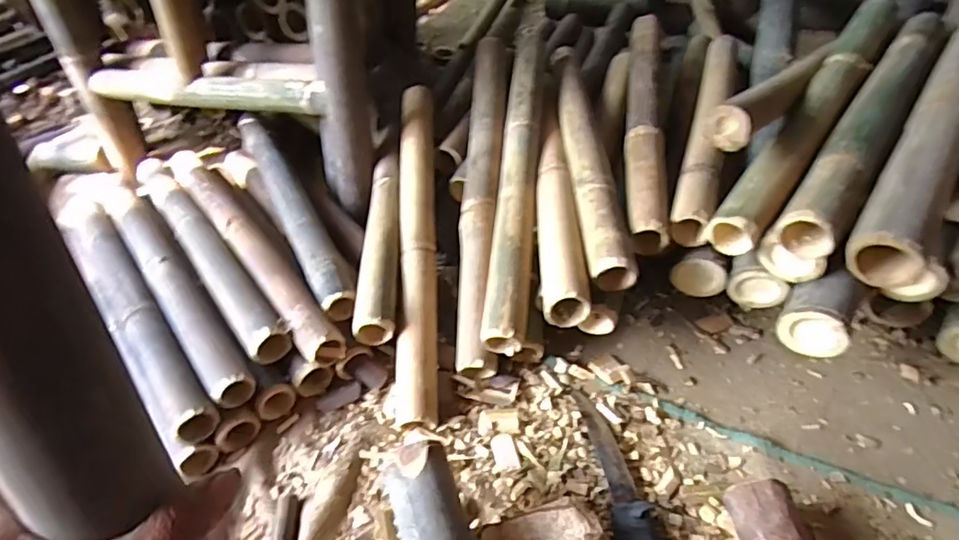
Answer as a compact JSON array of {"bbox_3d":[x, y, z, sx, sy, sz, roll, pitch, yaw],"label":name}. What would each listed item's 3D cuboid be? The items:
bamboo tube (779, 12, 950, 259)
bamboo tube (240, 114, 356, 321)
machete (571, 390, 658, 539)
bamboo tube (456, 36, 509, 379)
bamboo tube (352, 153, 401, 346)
[{"bbox_3d":[0.569,-0.224,0.777,0.066,0.061,0.668,28,54,29],"label":"bamboo tube"},{"bbox_3d":[-0.352,-0.132,1.015,0.067,0.061,0.639,-23,48,-17],"label":"bamboo tube"},{"bbox_3d":[0.166,0.264,0.643,0.054,0.029,0.281,-8,45,-3],"label":"machete"},{"bbox_3d":[0.005,-0.144,0.906,0.066,0.051,0.647,1,62,6],"label":"bamboo tube"},{"bbox_3d":[-0.157,-0.053,0.900,0.060,0.062,0.387,-4,45,2],"label":"bamboo tube"}]

